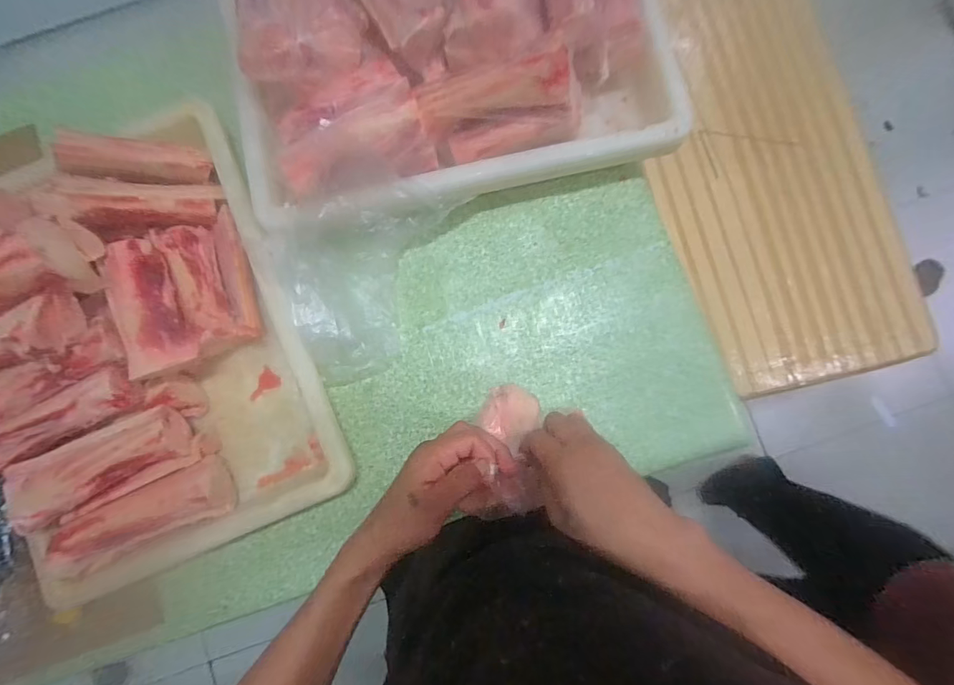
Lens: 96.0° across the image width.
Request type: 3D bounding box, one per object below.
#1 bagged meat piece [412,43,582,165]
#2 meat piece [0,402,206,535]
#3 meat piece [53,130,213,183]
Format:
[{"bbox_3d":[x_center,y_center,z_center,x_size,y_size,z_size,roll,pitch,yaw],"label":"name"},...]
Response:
[{"bbox_3d":[0.030,-0.305,0.555,0.213,0.103,0.082,-6,84,1],"label":"bagged meat piece"},{"bbox_3d":[-0.495,0.165,0.567,0.214,0.061,0.088,-26,84,-1],"label":"meat piece"},{"bbox_3d":[-0.472,-0.253,0.598,0.170,0.034,0.050,-4,83,-25],"label":"meat piece"}]

